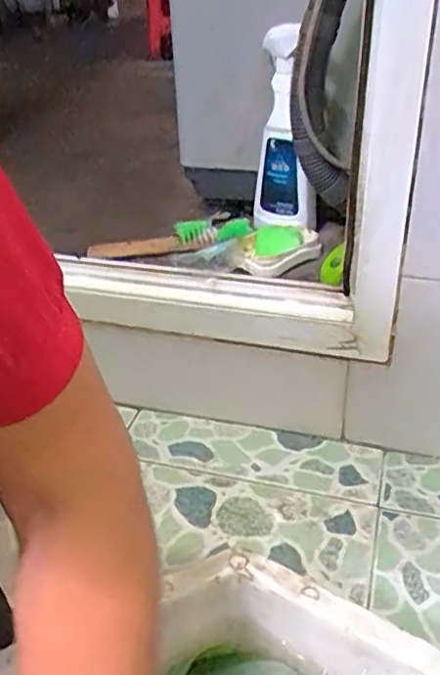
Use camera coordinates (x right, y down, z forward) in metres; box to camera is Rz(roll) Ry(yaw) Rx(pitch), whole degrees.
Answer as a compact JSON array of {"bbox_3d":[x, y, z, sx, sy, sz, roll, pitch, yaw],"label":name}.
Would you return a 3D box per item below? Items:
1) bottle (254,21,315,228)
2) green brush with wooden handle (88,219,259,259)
[{"bbox_3d":[0.083,-0.262,0.774,0.051,0.237,0.094,-23,36,-31],"label":"bottle"},{"bbox_3d":[-0.064,-0.131,0.805,0.217,0.020,0.063,-5,31,-6],"label":"green brush with wooden handle"}]

